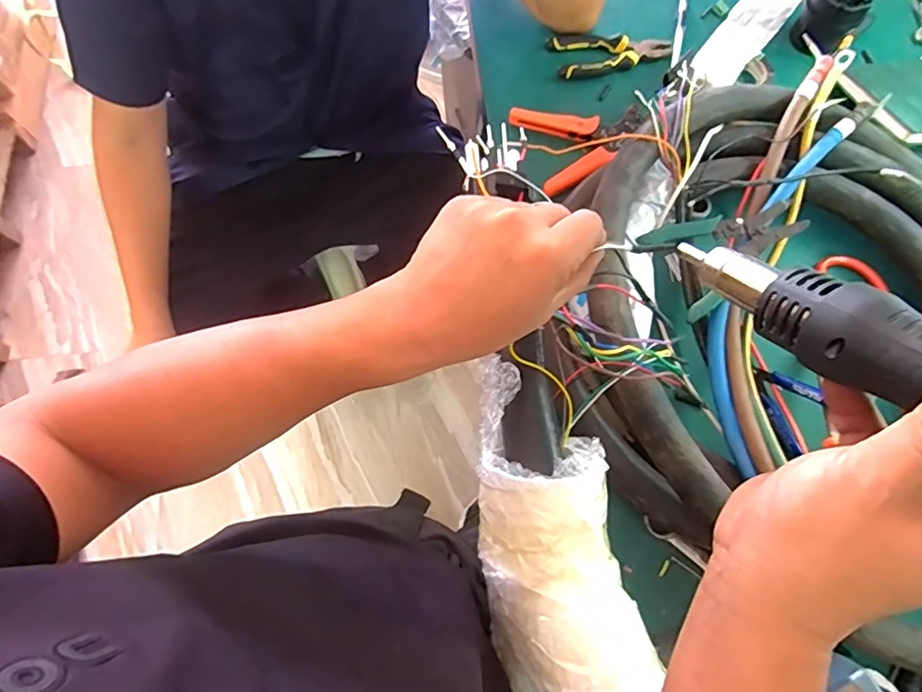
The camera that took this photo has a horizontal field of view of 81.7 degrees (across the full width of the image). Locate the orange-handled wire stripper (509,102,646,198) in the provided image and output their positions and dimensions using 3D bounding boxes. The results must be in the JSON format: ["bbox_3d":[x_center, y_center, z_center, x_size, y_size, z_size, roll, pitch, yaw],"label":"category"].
[{"bbox_3d":[0.157,-0.261,0.673,0.157,0.017,0.126,-19,74,-7],"label":"orange-handled wire stripper"}]

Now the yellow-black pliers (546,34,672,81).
[{"bbox_3d":[0.202,-0.403,0.723,0.154,0.018,0.065,-14,73,-6],"label":"yellow-black pliers"}]

